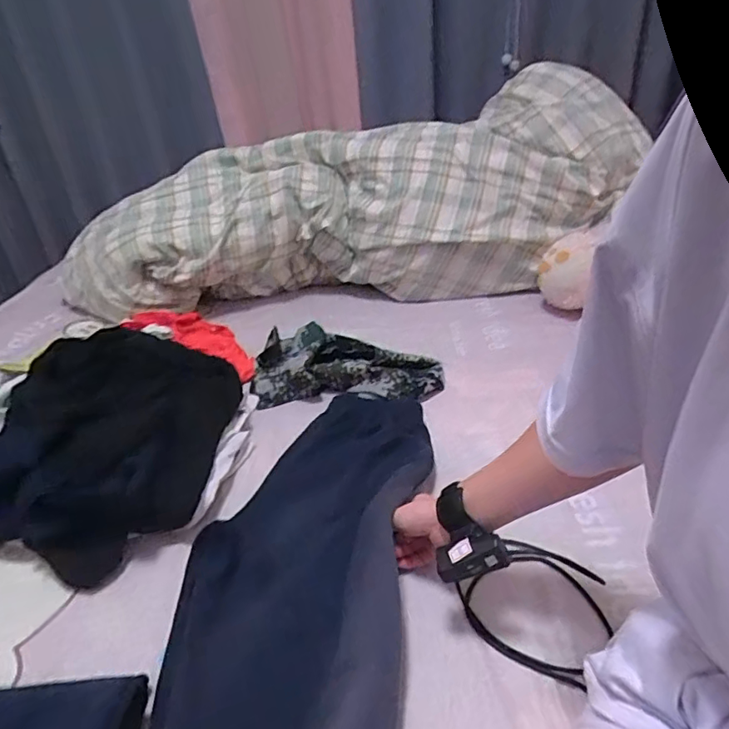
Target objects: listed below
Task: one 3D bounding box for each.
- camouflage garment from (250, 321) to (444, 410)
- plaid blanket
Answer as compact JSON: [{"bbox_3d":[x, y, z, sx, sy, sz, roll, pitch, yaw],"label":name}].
[{"bbox_3d":[-0.030,-0.002,0.987,0.343,0.068,0.206,1,32,11],"label":"camouflage garment"},{"bbox_3d":[-0.044,-0.373,1.283,1.381,0.368,0.373,-7,32,-2],"label":"plaid blanket"}]

